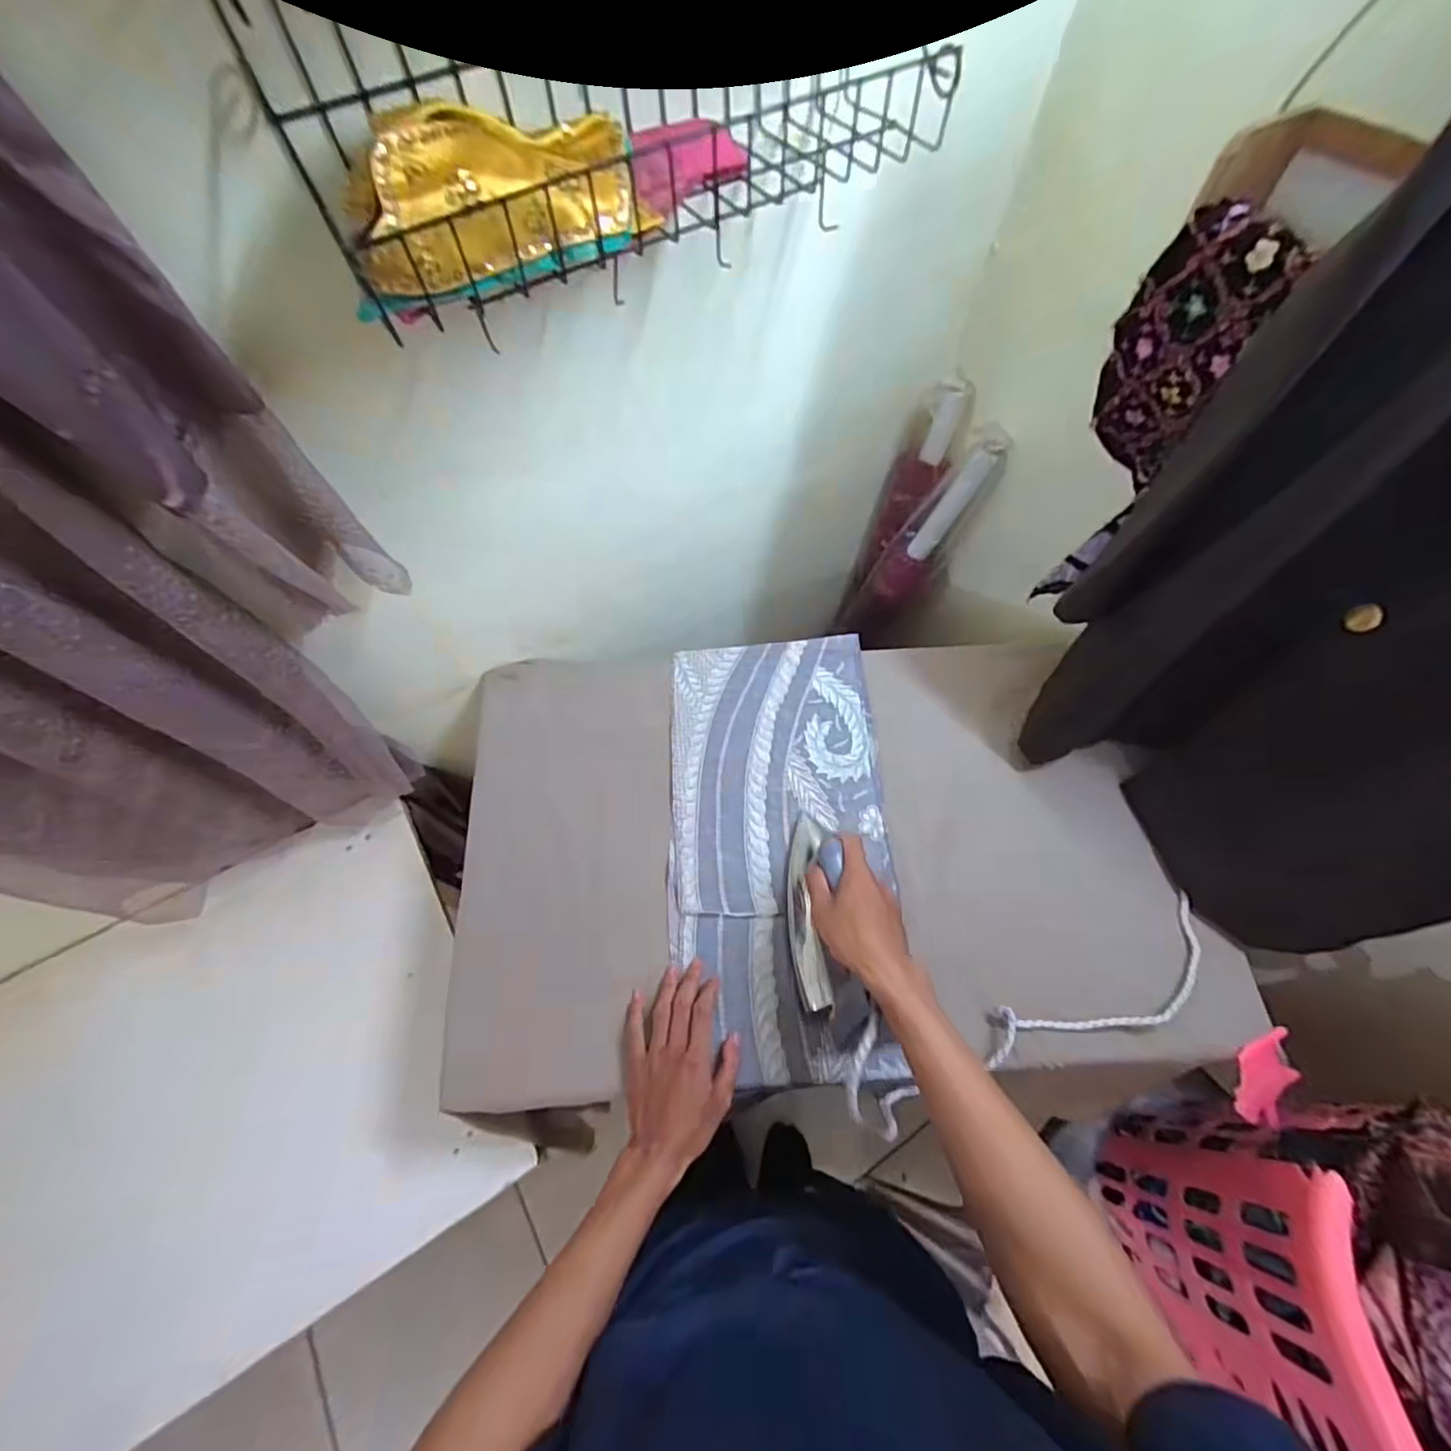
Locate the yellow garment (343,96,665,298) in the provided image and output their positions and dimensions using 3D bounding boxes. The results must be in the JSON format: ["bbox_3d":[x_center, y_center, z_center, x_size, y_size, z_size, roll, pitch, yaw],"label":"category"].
[{"bbox_3d":[-0.128,-0.310,0.351,0.173,0.060,0.077,-26,65,-14],"label":"yellow garment"}]

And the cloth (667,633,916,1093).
[{"bbox_3d":[0.058,0.112,0.672,0.232,0.023,0.472,-2,63,0],"label":"cloth"}]

